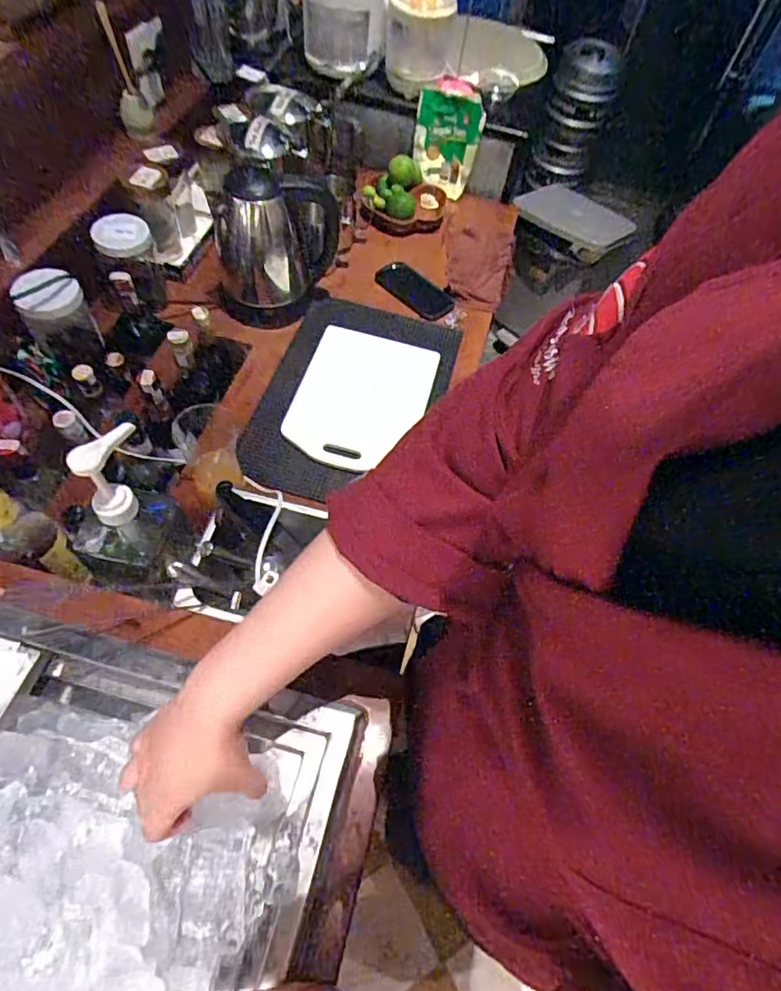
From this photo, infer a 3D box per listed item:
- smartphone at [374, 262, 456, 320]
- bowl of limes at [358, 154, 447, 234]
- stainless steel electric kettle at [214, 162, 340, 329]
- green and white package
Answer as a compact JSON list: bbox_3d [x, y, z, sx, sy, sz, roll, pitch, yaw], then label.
[{"bbox_3d":[0.047,-0.416,1.120,0.091,0.013,0.173,-38,70,-25],"label":"smartphone"},{"bbox_3d":[0.026,-0.656,1.218,0.189,0.082,0.185,3,58,-5],"label":"bowl of limes"},{"bbox_3d":[-0.212,-0.452,1.007,0.211,0.275,0.173,2,58,-6],"label":"stainless steel electric kettle"},{"bbox_3d":[0.128,-0.813,1.248,0.142,0.227,0.050,13,19,1],"label":"green and white package"}]

